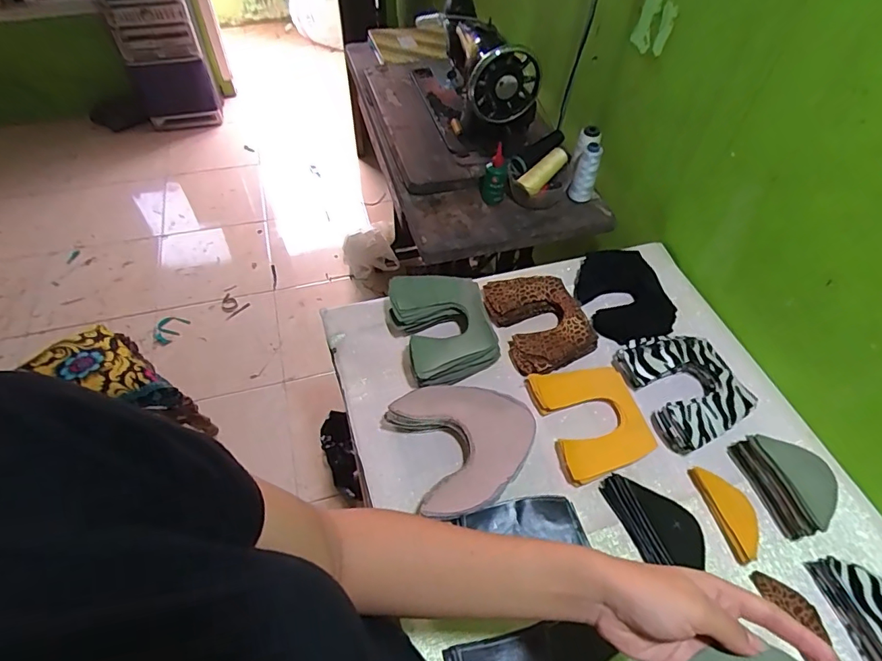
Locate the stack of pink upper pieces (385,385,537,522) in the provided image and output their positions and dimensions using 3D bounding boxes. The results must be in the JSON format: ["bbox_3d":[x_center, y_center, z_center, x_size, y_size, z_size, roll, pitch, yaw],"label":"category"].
[{"bbox_3d":[0.036,0.140,0.622,0.172,0.052,0.168,-18,55,-15],"label":"stack of pink upper pieces"}]

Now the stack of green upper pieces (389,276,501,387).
[{"bbox_3d":[0.004,-0.003,0.724,0.135,0.071,0.175,-14,55,-12],"label":"stack of green upper pieces"}]

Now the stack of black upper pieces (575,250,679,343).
[{"bbox_3d":[0.289,-0.050,0.783,0.123,0.049,0.184,-10,54,-10],"label":"stack of black upper pieces"}]

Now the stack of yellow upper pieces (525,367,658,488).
[{"bbox_3d":[0.200,0.114,0.653,0.128,0.030,0.154,-10,54,-10],"label":"stack of yellow upper pieces"}]

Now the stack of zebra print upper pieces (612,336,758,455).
[{"bbox_3d":[0.334,0.073,0.672,0.135,0.043,0.165,-16,55,-14],"label":"stack of zebra print upper pieces"}]

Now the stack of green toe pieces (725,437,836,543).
[{"bbox_3d":[0.417,0.173,0.585,0.053,0.058,0.123,-13,54,-12],"label":"stack of green toe pieces"}]

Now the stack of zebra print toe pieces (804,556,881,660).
[{"bbox_3d":[0.450,0.298,0.512,0.055,0.044,0.119,-6,53,-7],"label":"stack of zebra print toe pieces"}]

